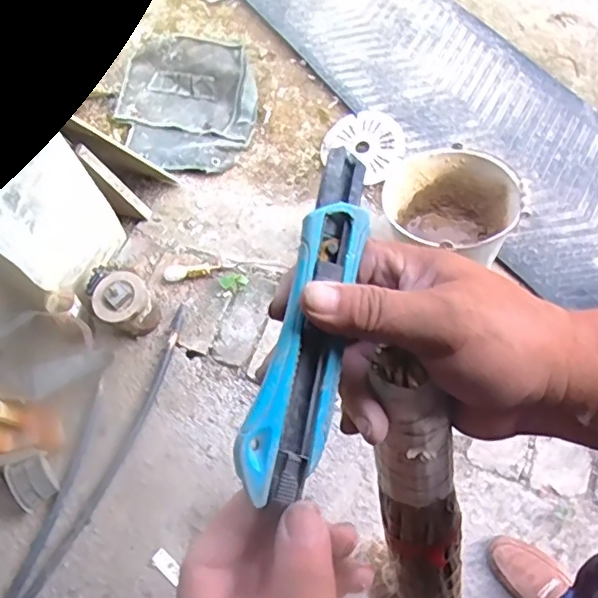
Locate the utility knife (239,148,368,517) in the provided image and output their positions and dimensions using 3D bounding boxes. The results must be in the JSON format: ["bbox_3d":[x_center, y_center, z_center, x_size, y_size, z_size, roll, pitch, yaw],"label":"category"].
[{"bbox_3d":[0.007,0.008,0.262,0.031,0.019,0.158,11,77,11],"label":"utility knife"}]

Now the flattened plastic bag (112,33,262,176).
[{"bbox_3d":[-0.340,-0.584,1.751,0.420,0.064,0.446,-5,78,2],"label":"flattened plastic bag"}]

